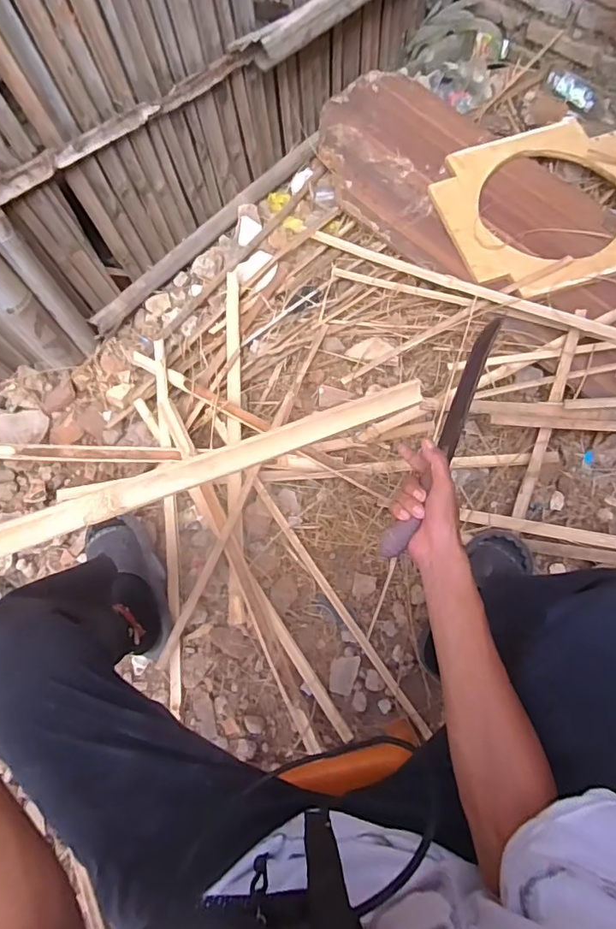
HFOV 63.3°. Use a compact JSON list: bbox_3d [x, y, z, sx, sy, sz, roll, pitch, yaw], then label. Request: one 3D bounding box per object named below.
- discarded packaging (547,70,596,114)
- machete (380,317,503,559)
[{"bbox_3d":[0.717,-1.023,1.365,0.147,0.050,0.047,38,73,14],"label":"discarded packaging"},{"bbox_3d":[0.187,-0.049,0.657,0.034,0.030,0.384,26,69,11],"label":"machete"}]

